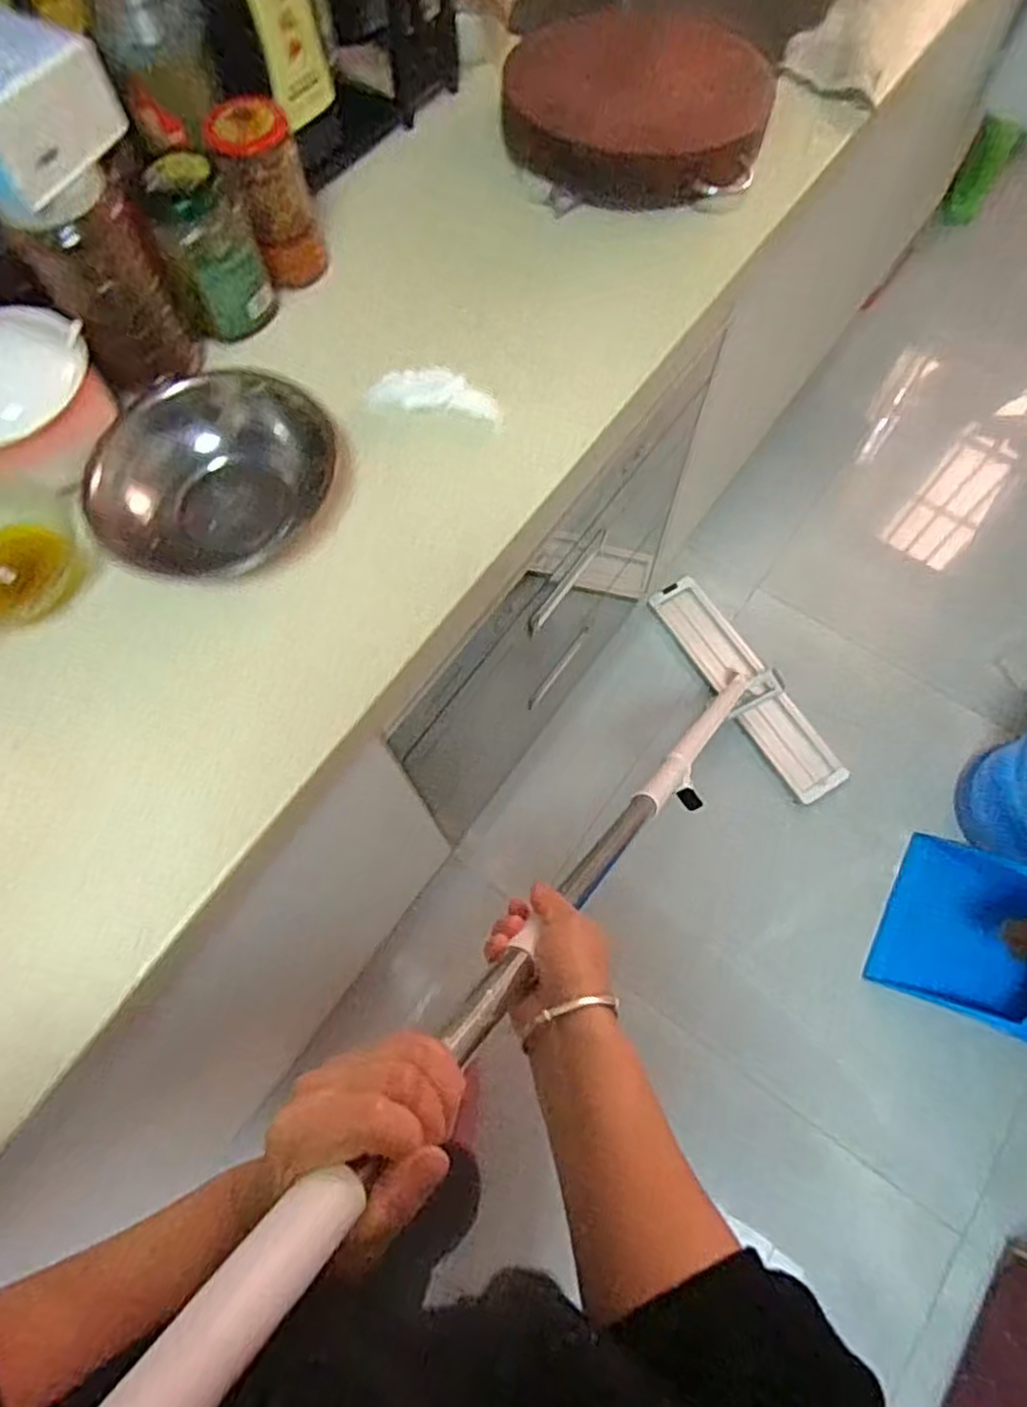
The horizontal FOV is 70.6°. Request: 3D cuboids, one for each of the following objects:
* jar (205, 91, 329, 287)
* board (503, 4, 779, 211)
[{"bbox_3d":[-0.199,-0.420,0.608,0.062,0.127,0.071,-18,70,-5],"label":"jar"},{"bbox_3d":[0.122,-0.606,0.713,0.246,0.046,0.290,10,70,6],"label":"board"}]

